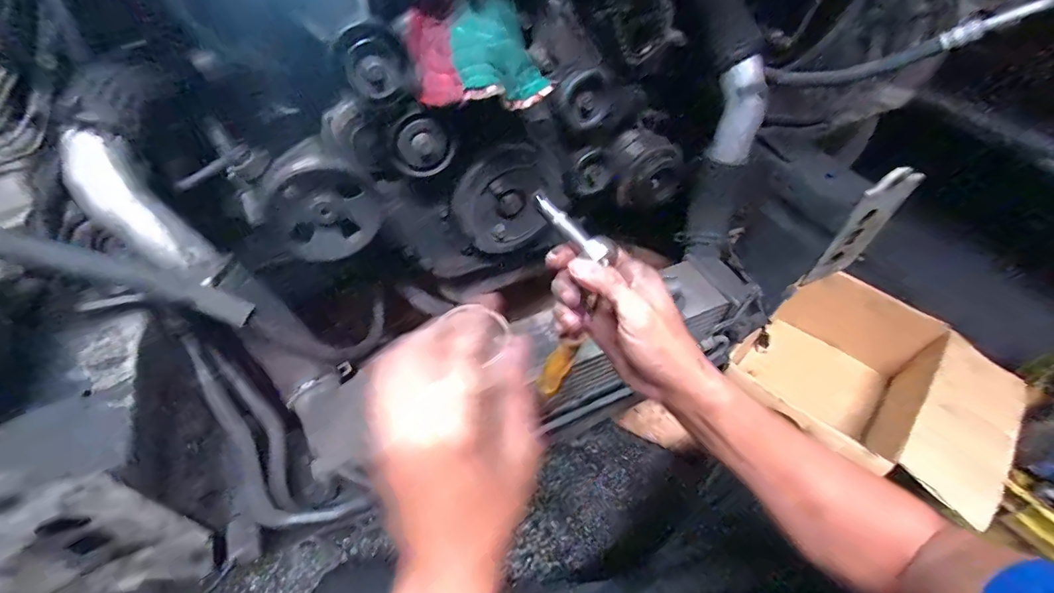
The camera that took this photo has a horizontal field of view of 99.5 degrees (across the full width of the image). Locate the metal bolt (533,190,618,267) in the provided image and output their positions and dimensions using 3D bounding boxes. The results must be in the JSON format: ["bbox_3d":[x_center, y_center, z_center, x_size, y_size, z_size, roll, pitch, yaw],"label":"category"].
[{"bbox_3d":[0.035,-0.057,0.356,0.017,0.013,0.087,-31,60,-28],"label":"metal bolt"}]

